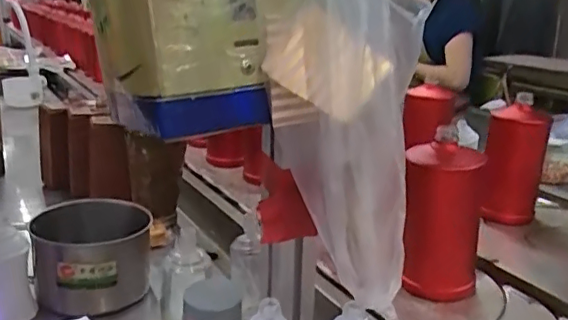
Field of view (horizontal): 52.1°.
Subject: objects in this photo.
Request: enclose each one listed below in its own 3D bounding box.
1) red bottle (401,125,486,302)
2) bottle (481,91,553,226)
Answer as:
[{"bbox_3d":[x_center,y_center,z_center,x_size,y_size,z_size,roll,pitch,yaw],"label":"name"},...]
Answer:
[{"bbox_3d":[0.179,0.069,0.658,0.080,0.186,0.070,9,20,16],"label":"red bottle"},{"bbox_3d":[0.349,0.012,0.885,0.084,0.180,0.089,10,21,26],"label":"bottle"}]

